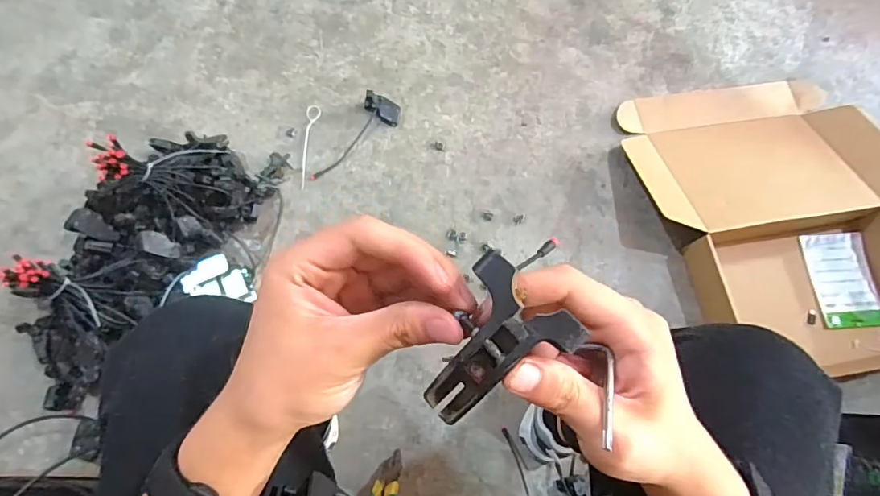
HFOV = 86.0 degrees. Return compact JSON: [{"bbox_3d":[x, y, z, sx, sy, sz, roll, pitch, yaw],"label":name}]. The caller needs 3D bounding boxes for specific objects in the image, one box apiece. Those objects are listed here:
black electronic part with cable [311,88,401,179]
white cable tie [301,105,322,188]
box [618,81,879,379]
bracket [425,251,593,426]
[{"bbox_3d":[-0.163,-0.211,0.928,0.076,0.042,0.218,32,75,7],"label":"black electronic part with cable"},{"bbox_3d":[-0.257,-0.203,0.939,0.028,0.005,0.185,1,73,-2],"label":"white cable tie"},{"bbox_3d":[0.636,-0.061,0.900,0.481,0.100,0.612,-7,74,-4],"label":"box"},{"bbox_3d":[0.017,0.033,0.187,0.061,0.020,0.045,-39,78,22],"label":"bracket"}]

